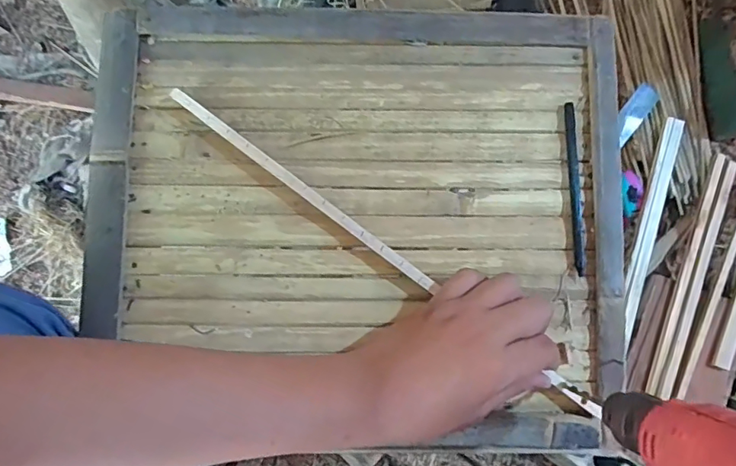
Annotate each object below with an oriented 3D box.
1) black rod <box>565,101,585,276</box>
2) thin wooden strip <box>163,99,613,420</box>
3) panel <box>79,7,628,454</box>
[{"bbox_3d":[0.167,-0.037,0.408,0.008,0.008,0.136,0,84,-1],"label":"black rod"},{"bbox_3d":[0.012,0.014,0.371,0.387,0.010,0.009,37,80,2],"label":"thin wooden strip"},{"bbox_3d":[-0.002,-0.012,0.382,0.391,0.038,0.323,0,78,-1],"label":"panel"}]

